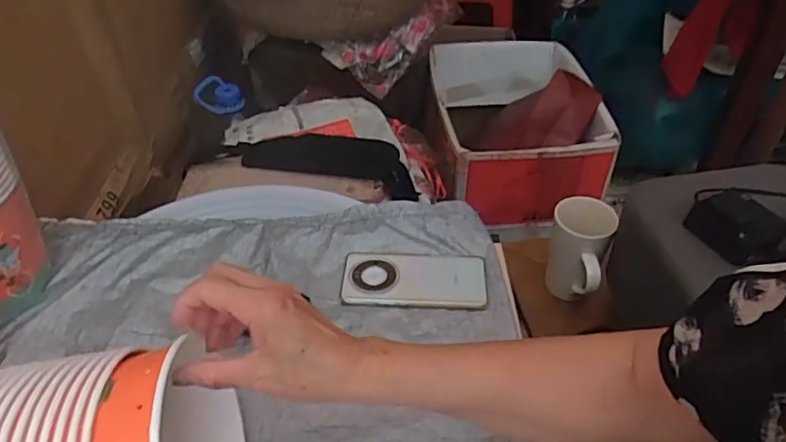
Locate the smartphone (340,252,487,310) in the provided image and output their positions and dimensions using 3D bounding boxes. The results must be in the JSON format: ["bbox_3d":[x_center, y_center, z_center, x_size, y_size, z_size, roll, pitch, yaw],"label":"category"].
[{"bbox_3d":[0.025,0.066,0.651,0.161,0.013,0.076,1,40,2],"label":"smartphone"}]

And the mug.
[{"bbox_3d":[0.264,0.049,0.813,0.082,0.143,0.082,15,44,18],"label":"mug"}]

